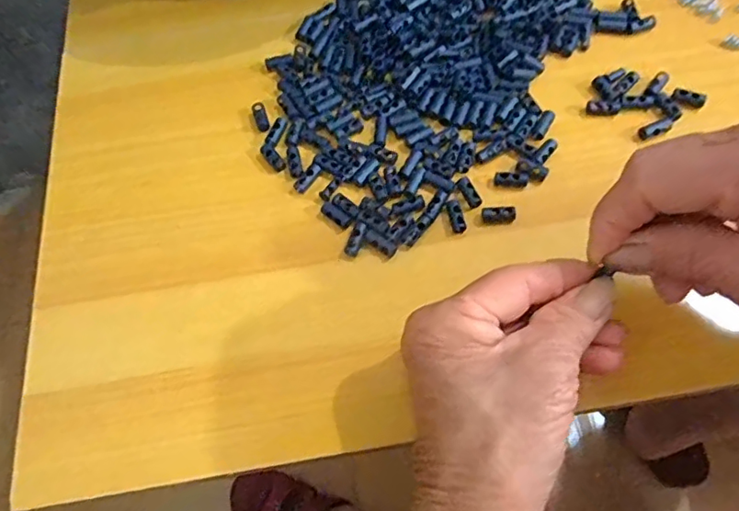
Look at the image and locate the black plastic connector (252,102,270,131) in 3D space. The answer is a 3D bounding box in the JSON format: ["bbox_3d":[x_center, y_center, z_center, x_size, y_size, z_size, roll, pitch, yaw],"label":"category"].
[{"bbox_3d":[-0.068,-0.088,0.343,0.008,0.004,0.022,-17,65,-5],"label":"black plastic connector"}]

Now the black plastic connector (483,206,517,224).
[{"bbox_3d":[0.072,-0.023,0.304,0.018,0.004,0.010,-3,65,2],"label":"black plastic connector"}]

